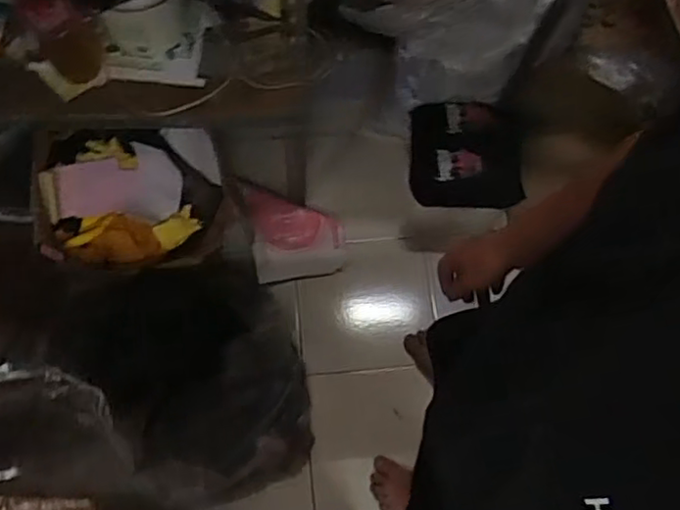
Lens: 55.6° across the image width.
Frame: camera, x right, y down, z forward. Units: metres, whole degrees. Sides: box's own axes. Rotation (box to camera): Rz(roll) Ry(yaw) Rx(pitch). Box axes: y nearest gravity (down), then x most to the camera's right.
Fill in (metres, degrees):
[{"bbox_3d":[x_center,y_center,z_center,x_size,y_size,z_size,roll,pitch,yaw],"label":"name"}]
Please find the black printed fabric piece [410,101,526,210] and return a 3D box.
[{"bbox_3d":[0.279,-0.229,1.402,0.255,0.045,0.259,4,67,0],"label":"black printed fabric piece"}]

